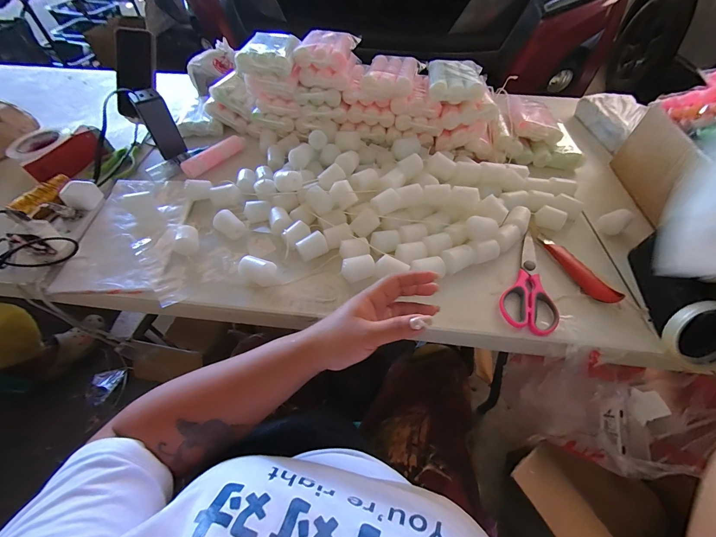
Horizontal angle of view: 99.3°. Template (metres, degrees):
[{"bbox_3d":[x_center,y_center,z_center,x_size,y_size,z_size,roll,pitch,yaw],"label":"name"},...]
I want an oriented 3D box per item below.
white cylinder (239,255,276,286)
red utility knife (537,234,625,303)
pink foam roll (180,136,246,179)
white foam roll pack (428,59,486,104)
[{"bbox_3d":[-0.151,0.002,0.456,0.048,0.032,0.032,16,56,12],"label":"white cylinder"},{"bbox_3d":[0.340,-0.006,0.478,0.032,0.019,0.146,-18,56,-12],"label":"red utility knife"},{"bbox_3d":[-0.297,-0.242,0.640,0.026,0.037,0.152,31,60,22],"label":"pink foam roll"},{"bbox_3d":[0.194,-0.379,0.600,0.105,0.030,0.138,6,54,5],"label":"white foam roll pack"}]

